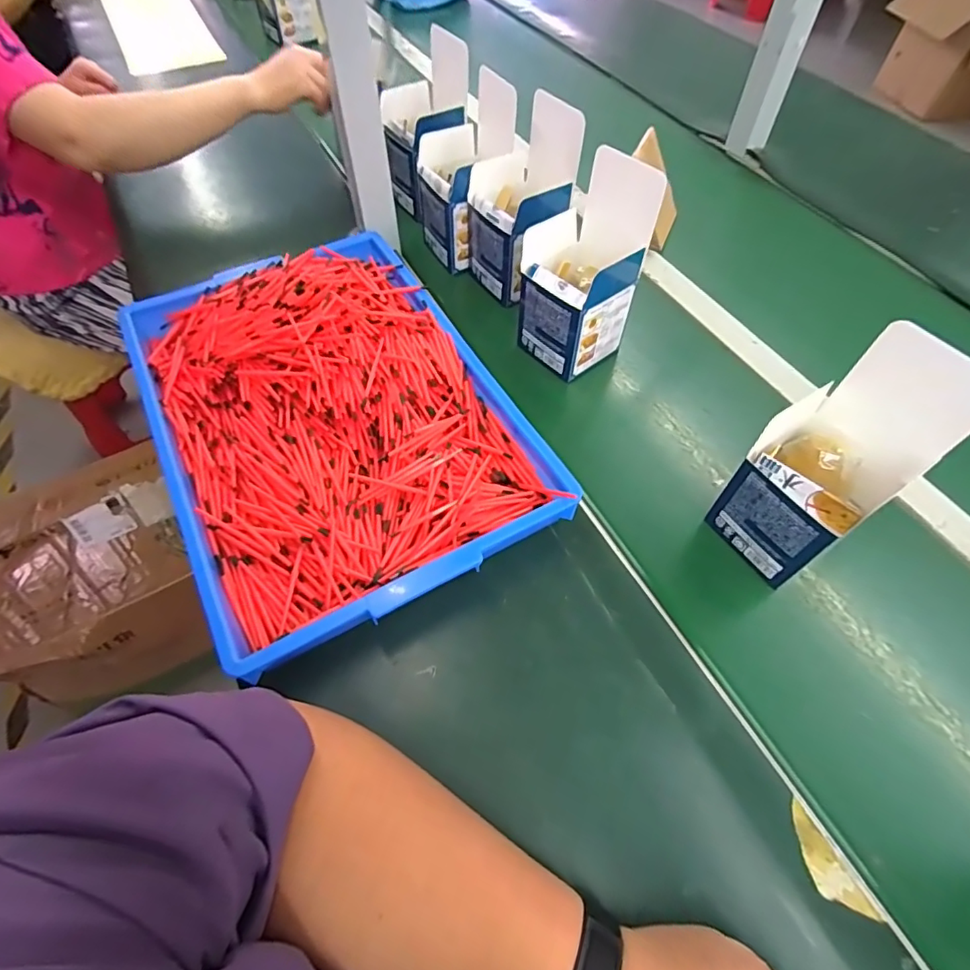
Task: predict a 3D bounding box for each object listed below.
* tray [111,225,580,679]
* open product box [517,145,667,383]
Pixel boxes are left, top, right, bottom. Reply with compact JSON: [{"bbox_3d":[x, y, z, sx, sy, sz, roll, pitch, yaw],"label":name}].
[{"bbox_3d":[-0.144,-0.073,0.496,0.295,0.063,0.422,-25,60,-16],"label":"tray"},{"bbox_3d":[0.094,-0.209,0.519,0.092,0.172,0.098,-34,63,-21],"label":"open product box"}]

